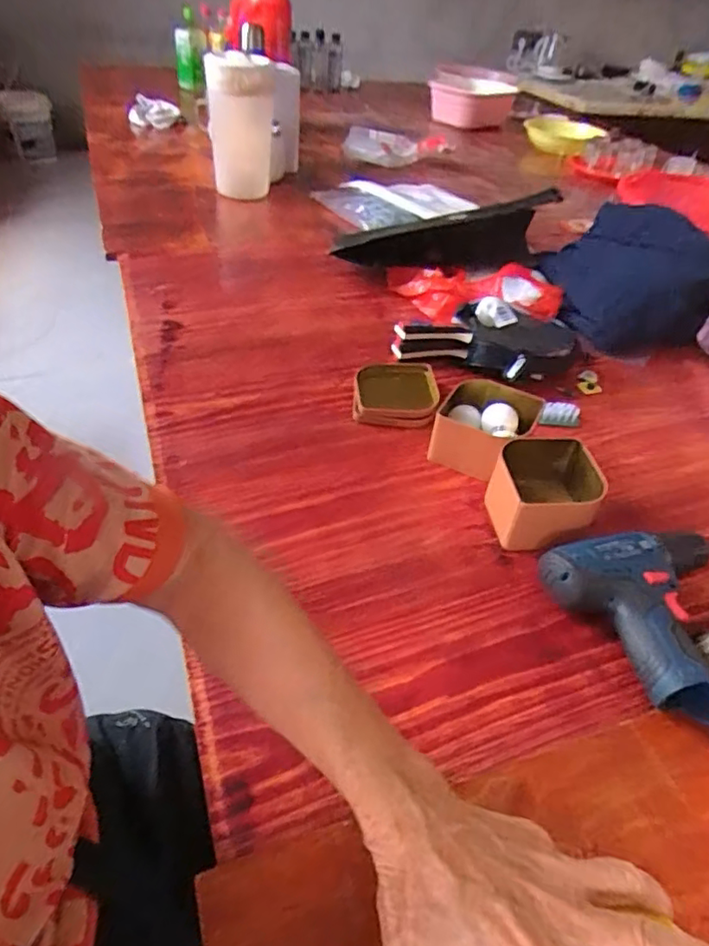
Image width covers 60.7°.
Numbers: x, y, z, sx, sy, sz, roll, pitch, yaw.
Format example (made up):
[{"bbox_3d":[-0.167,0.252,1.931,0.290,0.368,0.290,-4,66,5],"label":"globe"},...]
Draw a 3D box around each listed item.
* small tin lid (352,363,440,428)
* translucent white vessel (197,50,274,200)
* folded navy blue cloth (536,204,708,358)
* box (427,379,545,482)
[{"bbox_3d":[0.051,-0.098,0.743,0.100,0.026,0.107,8,41,3],"label":"small tin lid"},{"bbox_3d":[-0.227,-0.662,1.183,0.126,0.254,0.122,1,41,-5],"label":"translucent white vessel"},{"bbox_3d":[0.416,-0.296,0.928,0.257,0.144,0.225,18,42,14],"label":"folded navy blue cloth"},{"bbox_3d":[0.141,-0.051,0.675,0.102,0.058,0.110,23,44,19],"label":"box"}]

